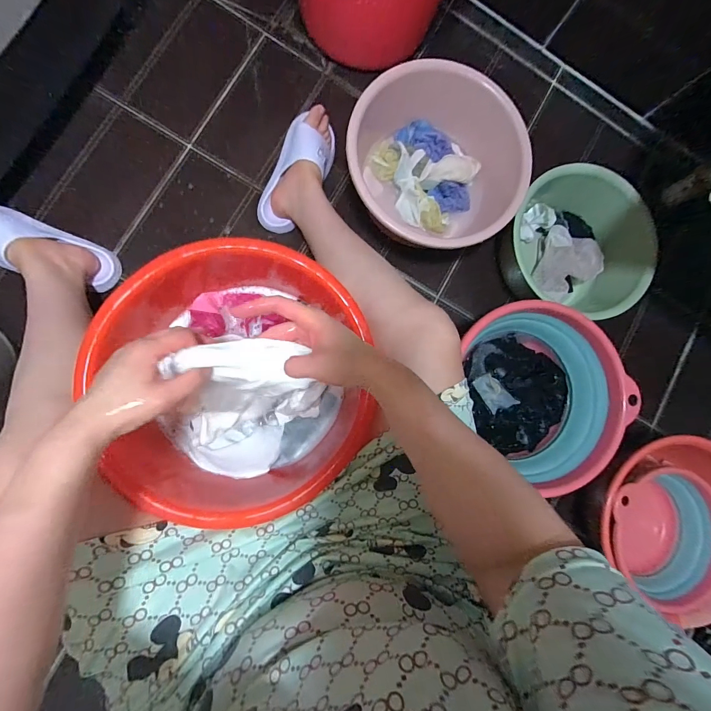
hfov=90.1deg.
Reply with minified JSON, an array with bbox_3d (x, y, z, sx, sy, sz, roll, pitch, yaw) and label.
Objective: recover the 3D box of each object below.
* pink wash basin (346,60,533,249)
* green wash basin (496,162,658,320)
[{"bbox_3d":[0.163,-0.385,0.722,0.343,0.143,0.339,33,84,-6],"label":"pink wash basin"},{"bbox_3d":[0.444,-0.249,0.756,0.282,0.145,0.296,0,88,-8],"label":"green wash basin"}]

